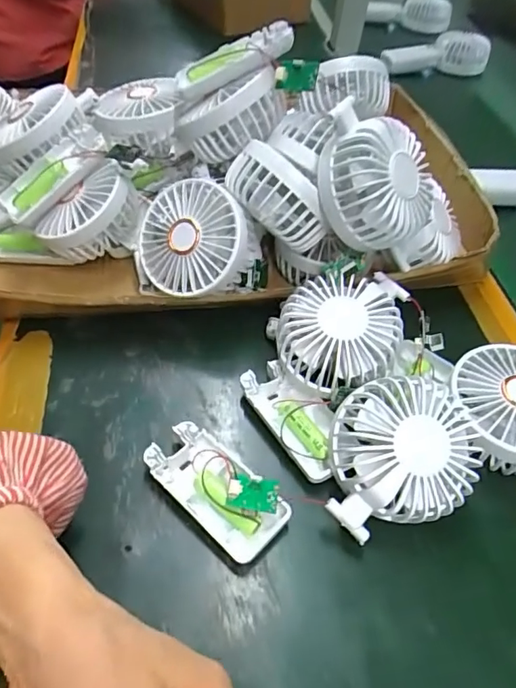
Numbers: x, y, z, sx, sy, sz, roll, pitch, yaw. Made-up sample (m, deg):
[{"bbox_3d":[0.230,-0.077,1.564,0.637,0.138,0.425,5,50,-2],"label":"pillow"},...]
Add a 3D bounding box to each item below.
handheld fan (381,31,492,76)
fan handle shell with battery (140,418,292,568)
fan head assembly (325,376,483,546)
[{"bbox_3d":[0.285,-0.460,0.805,0.178,0.043,0.065,-4,49,-8],"label":"handheld fan"},{"bbox_3d":[-0.027,0.086,0.312,0.092,0.031,0.043,36,55,24],"label":"fan handle shell with battery"},{"bbox_3d":[0.083,0.064,0.307,0.089,0.039,0.082,-11,77,-9],"label":"fan head assembly"}]

